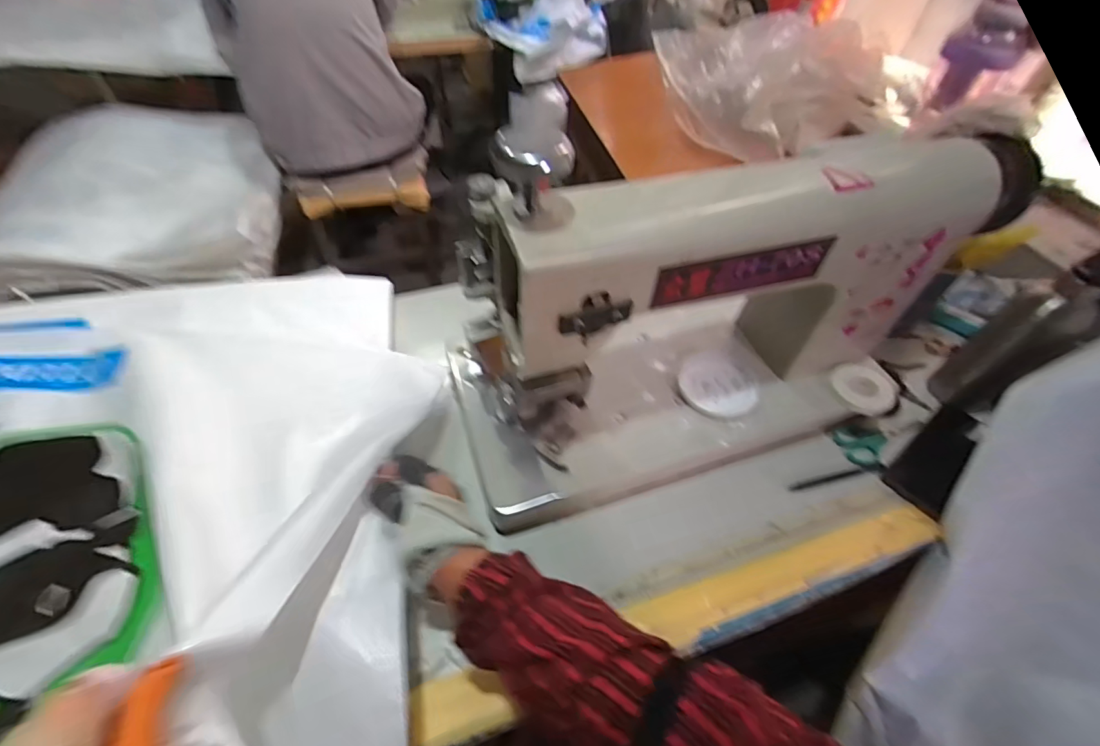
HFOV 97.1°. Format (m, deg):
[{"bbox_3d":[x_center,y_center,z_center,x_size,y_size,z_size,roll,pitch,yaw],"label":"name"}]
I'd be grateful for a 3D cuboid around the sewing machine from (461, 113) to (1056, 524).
[{"bbox_3d":[0.176,-0.061,0.492,0.537,0.284,0.189,-13,53,-13],"label":"sewing machine"}]

